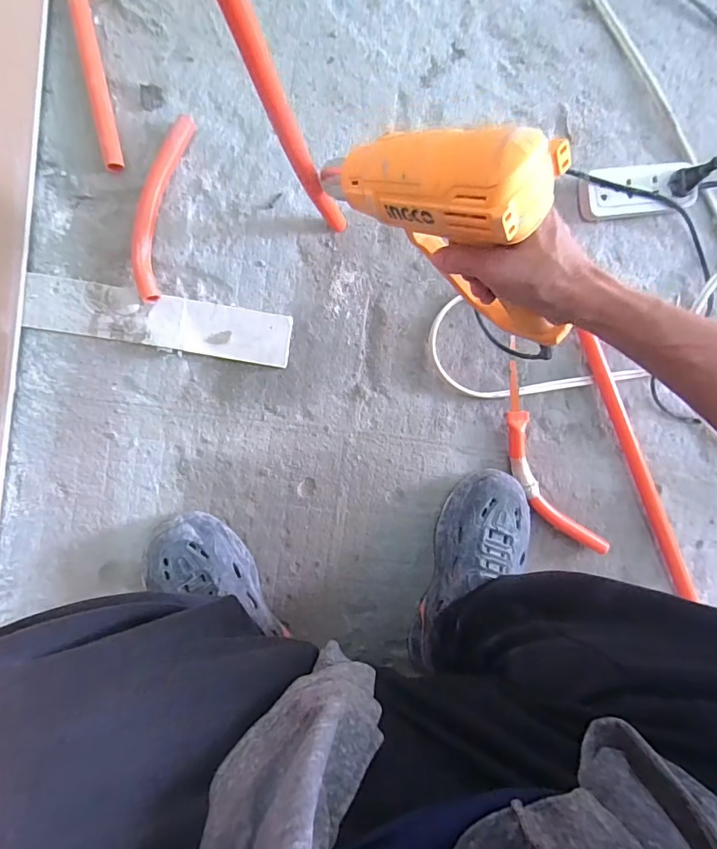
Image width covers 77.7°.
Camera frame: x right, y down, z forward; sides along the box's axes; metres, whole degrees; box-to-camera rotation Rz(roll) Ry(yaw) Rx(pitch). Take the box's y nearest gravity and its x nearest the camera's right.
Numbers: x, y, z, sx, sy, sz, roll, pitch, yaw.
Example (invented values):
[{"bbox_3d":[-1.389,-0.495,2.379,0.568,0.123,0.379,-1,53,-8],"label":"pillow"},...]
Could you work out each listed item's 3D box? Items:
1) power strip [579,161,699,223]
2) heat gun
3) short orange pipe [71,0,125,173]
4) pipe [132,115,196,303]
[{"bbox_3d":[0.369,-0.313,0.591,0.159,0.032,0.067,-11,94,-8],"label":"power strip"},{"bbox_3d":[0.095,-0.158,0.353,0.251,0.148,0.078,45,85,-8],"label":"heat gun"},{"bbox_3d":[-0.295,-0.403,0.492,0.020,0.019,0.234,-12,94,-8],"label":"short orange pipe"},{"bbox_3d":[-0.229,-0.246,0.509,0.042,0.024,0.208,12,90,-9],"label":"pipe"}]

